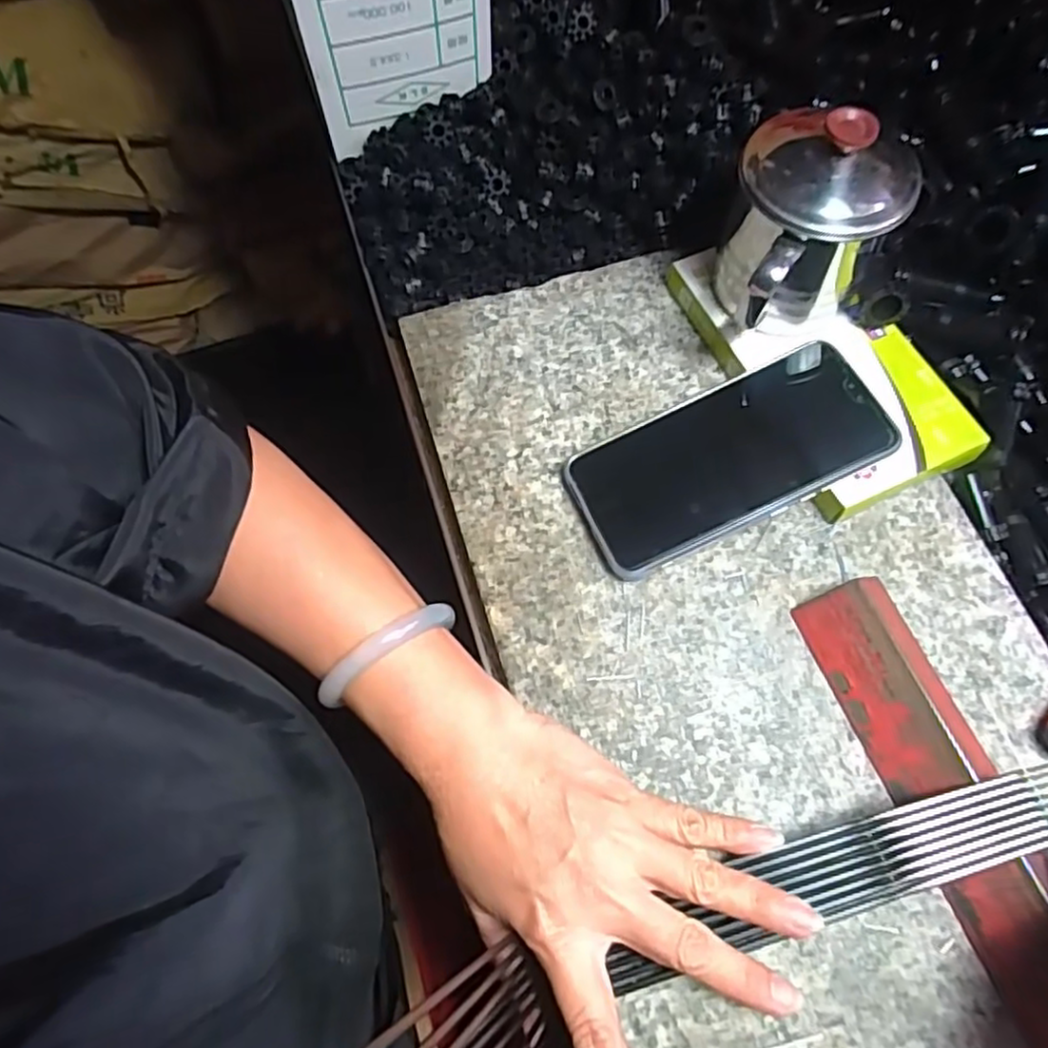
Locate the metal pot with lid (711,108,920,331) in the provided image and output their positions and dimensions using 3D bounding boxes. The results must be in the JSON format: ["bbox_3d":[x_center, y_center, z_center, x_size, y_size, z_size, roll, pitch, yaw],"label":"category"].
[{"bbox_3d":[0.137,-0.143,0.345,0.076,0.100,0.085,24,70,10],"label":"metal pot with lid"}]

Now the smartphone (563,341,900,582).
[{"bbox_3d":[0.104,-0.035,0.354,0.156,0.007,0.075,-25,63,2],"label":"smartphone"}]

